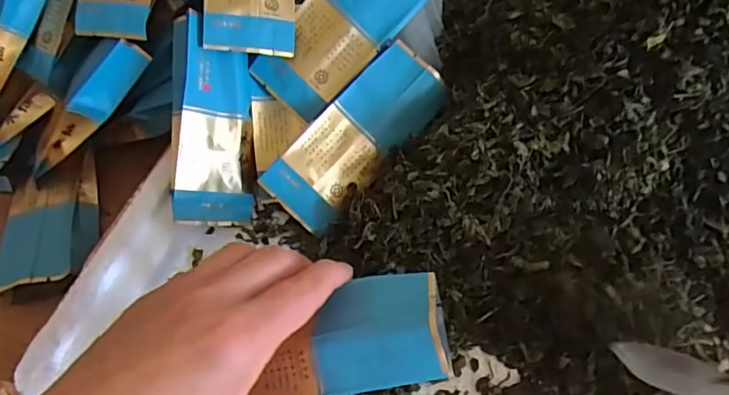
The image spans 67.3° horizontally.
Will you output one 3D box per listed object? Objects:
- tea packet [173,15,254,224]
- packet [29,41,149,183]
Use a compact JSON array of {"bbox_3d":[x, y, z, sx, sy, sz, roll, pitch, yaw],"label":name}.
[{"bbox_3d":[-0.090,-0.043,0.343,0.051,0.008,0.121,5,91,-39],"label":"tea packet"},{"bbox_3d":[-0.189,-0.056,0.367,0.120,0.023,0.015,-43,63,17],"label":"packet"}]

